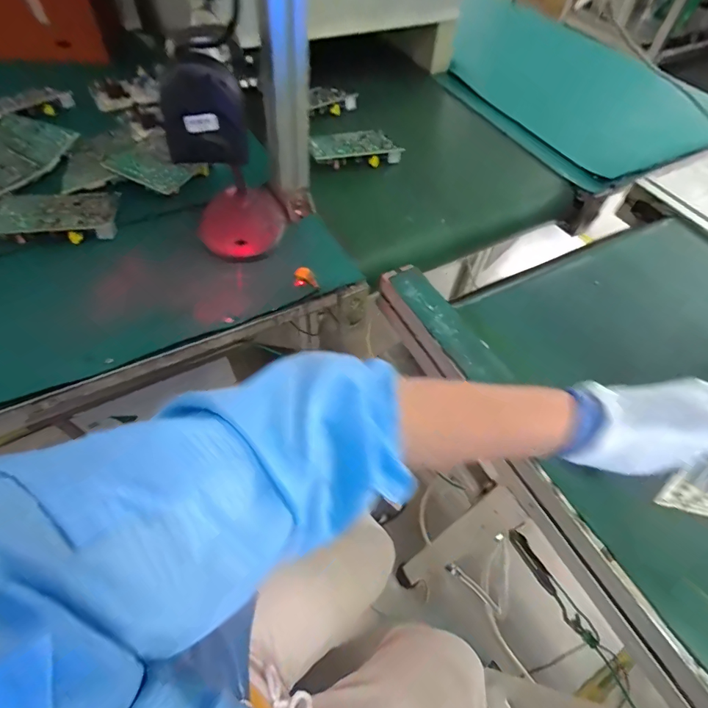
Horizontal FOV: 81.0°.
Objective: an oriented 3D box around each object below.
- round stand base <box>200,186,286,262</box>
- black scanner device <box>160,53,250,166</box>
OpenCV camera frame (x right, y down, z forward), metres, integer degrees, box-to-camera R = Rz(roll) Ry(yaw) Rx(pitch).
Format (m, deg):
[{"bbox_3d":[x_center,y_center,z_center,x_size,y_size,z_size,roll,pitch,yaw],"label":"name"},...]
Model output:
[{"bbox_3d":[-0.147,-0.172,0.550,0.109,0.026,0.115,4,66,-10],"label":"round stand base"},{"bbox_3d":[-0.136,-0.221,0.387,0.067,0.085,0.072,22,59,12],"label":"black scanner device"}]

